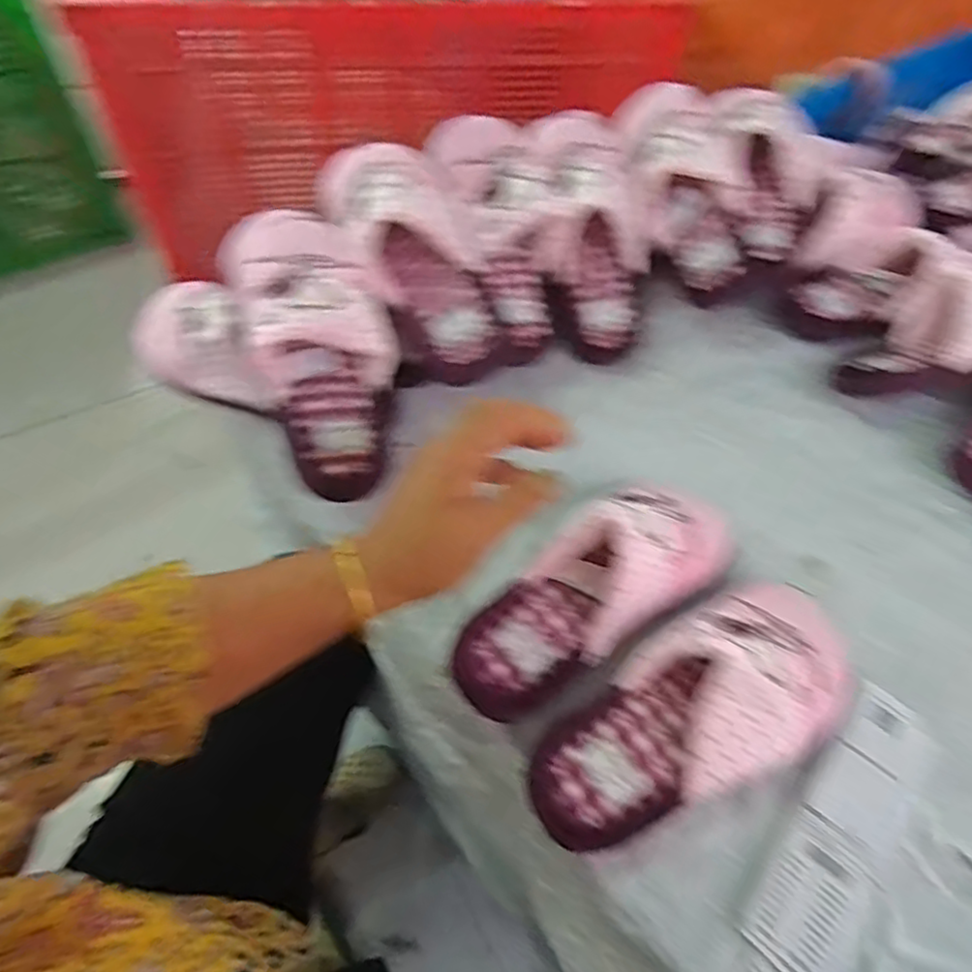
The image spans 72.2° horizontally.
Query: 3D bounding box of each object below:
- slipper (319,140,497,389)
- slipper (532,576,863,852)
[{"bbox_3d":[-0.055,-0.189,0.551,0.102,0.079,0.230,-22,86,-16],"label":"slipper"},{"bbox_3d":[0.139,0.139,0.417,0.240,0.074,0.103,-28,63,-20],"label":"slipper"}]

